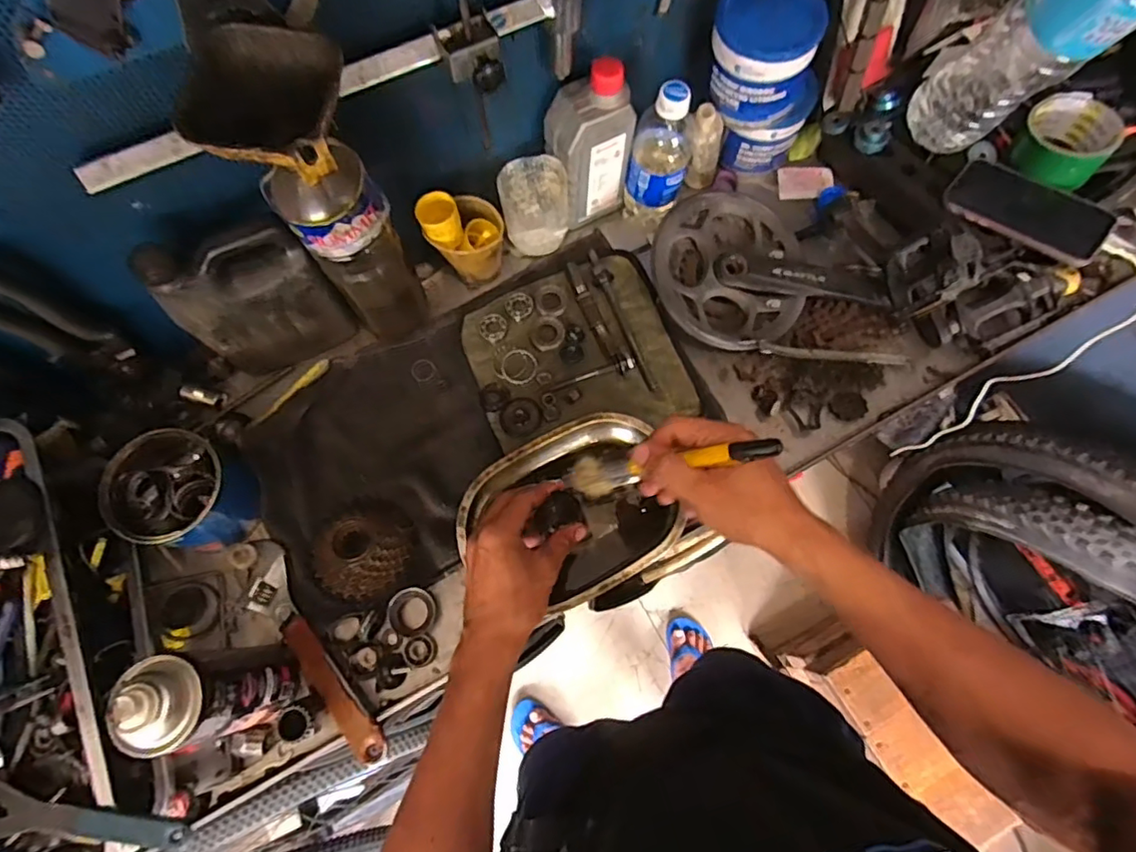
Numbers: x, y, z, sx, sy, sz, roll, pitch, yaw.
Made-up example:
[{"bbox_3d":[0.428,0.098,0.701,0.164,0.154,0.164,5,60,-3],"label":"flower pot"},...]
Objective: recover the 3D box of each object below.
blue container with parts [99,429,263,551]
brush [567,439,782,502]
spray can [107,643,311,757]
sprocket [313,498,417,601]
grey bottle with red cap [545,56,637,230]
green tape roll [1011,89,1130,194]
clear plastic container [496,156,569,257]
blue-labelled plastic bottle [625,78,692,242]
[{"bbox_3d":[-0.358,0.063,0.551,0.093,0.103,0.096,0,72,1],"label":"blue container with parts"},{"bbox_3d":[0.070,0.028,0.443,0.035,0.177,0.029,18,65,-41],"label":"brush"},{"bbox_3d":[-0.273,0.207,0.452,0.060,0.174,0.063,-18,72,-5],"label":"spray can"},{"bbox_3d":[-0.203,0.115,0.566,0.096,0.034,0.093,13,72,5],"label":"sprocket"},{"bbox_3d":[0.022,-0.291,0.619,0.076,0.173,0.055,-31,74,-9],"label":"grey bottle with red cap"},{"bbox_3d":[0.528,-0.303,0.626,0.090,0.048,0.078,43,77,14],"label":"green tape roll"},{"bbox_3d":[-0.036,-0.236,0.647,0.071,0.093,0.065,-4,72,0],"label":"clear plastic container"},{"bbox_3d":[0.103,-0.290,0.633,0.060,0.165,0.068,36,76,12],"label":"blue-labelled plastic bottle"}]

